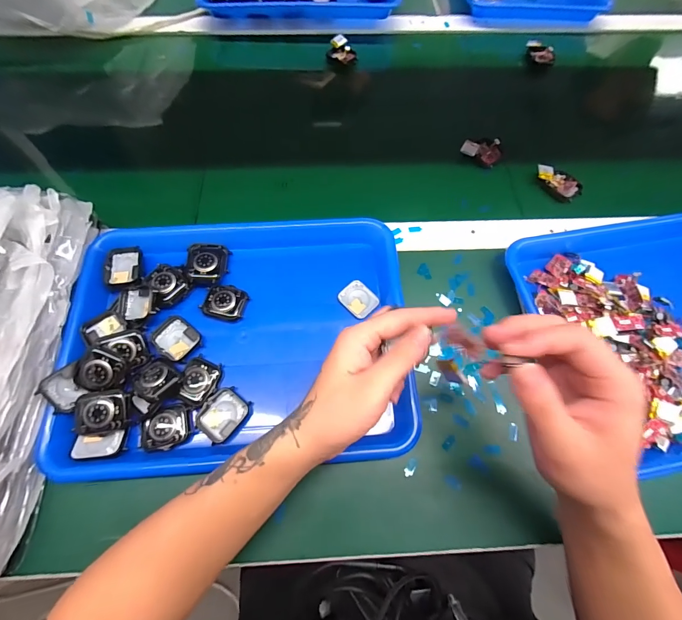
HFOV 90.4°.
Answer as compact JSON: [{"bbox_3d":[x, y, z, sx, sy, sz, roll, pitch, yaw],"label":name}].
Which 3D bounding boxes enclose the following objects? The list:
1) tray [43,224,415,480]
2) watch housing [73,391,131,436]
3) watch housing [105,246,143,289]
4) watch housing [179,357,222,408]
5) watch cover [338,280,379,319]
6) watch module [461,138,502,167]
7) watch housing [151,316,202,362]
[{"bbox_3d":[-0.099,0.020,0.346,0.324,0.040,0.256,-2,68,-2],"label":"tray"},{"bbox_3d":[-0.214,0.090,0.301,0.044,0.008,0.036,-1,68,-1],"label":"watch housing"},{"bbox_3d":[-0.233,-0.045,0.367,0.038,0.016,0.047,-3,68,-2],"label":"watch housing"},{"bbox_3d":[-0.137,0.070,0.328,0.033,0.010,0.044,13,68,4],"label":"watch housing"},{"bbox_3d":[0.019,-0.013,0.370,0.039,0.006,0.033,43,73,15],"label":"watch cover"},{"bbox_3d":[0.194,-0.220,0.461,0.051,0.014,0.046,27,70,10],"label":"watch module"},{"bbox_3d":[-0.167,0.029,0.343,0.046,0.007,0.037,30,71,11],"label":"watch housing"}]

